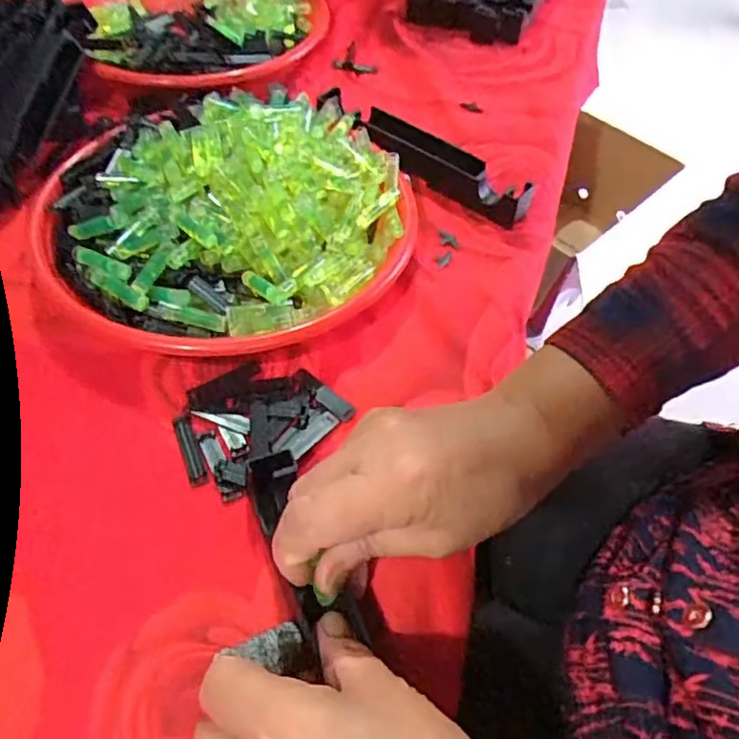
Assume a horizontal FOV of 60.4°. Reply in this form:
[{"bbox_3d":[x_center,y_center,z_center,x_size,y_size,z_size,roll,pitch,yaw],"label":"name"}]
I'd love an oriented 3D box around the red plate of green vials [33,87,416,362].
[{"bbox_3d":[-0.090,-0.108,0.426,0.235,0.053,0.225,2,53,-2],"label":"red plate of green vials"}]

